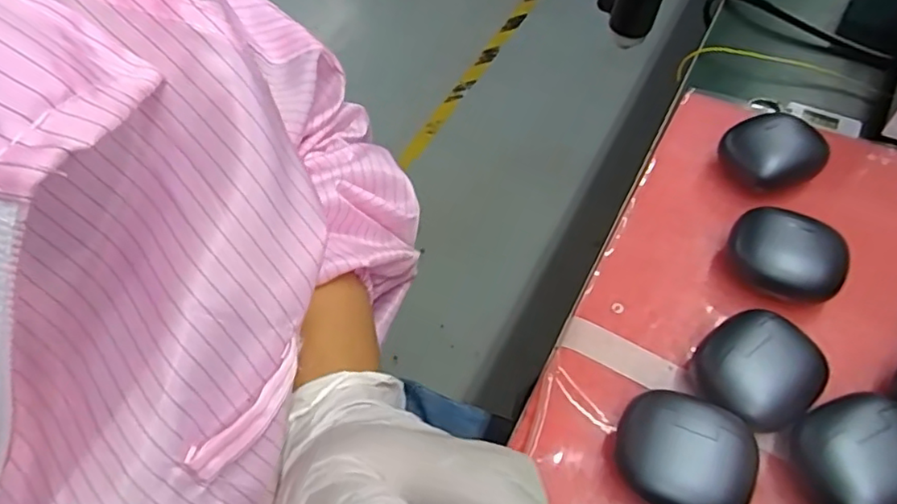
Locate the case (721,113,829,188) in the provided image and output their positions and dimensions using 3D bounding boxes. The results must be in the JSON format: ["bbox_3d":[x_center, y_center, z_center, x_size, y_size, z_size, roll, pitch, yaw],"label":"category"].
[{"bbox_3d":[0.195,-0.056,0.359,0.046,0.031,0.045,-16,54,-7],"label":"case"}]

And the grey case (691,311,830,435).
[{"bbox_3d":[0.145,0.057,0.280,0.049,0.030,0.049,-36,59,-20],"label":"grey case"}]

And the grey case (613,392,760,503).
[{"bbox_3d":[0.102,0.090,0.259,0.055,0.031,0.045,21,58,18],"label":"grey case"}]

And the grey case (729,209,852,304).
[{"bbox_3d":[0.179,0.004,0.318,0.056,0.027,0.042,25,60,21],"label":"grey case"}]

